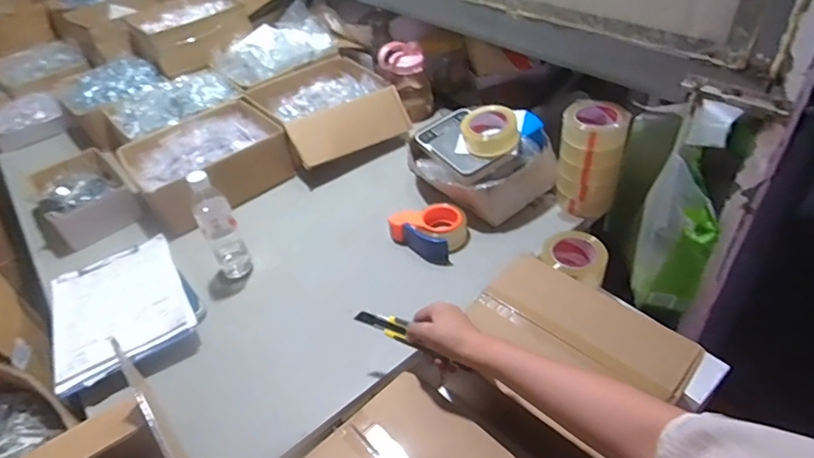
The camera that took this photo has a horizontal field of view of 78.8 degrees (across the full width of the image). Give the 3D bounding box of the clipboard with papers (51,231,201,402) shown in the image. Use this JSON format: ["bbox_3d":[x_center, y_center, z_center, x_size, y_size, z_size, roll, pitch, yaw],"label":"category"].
[{"bbox_3d":[-0.523,0.134,0.900,0.221,0.023,0.301,-27,45,-20],"label":"clipboard with papers"}]

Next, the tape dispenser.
[{"bbox_3d":[0.050,-0.002,0.995,0.140,0.055,0.117,27,52,33],"label":"tape dispenser"}]

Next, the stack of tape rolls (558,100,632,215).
[{"bbox_3d":[0.360,-0.127,0.983,0.116,0.212,0.098,10,45,19],"label":"stack of tape rolls"}]

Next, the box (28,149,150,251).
[{"bbox_3d":[-0.754,-0.083,1.164,0.183,0.086,0.267,-33,47,-25],"label":"box"}]

